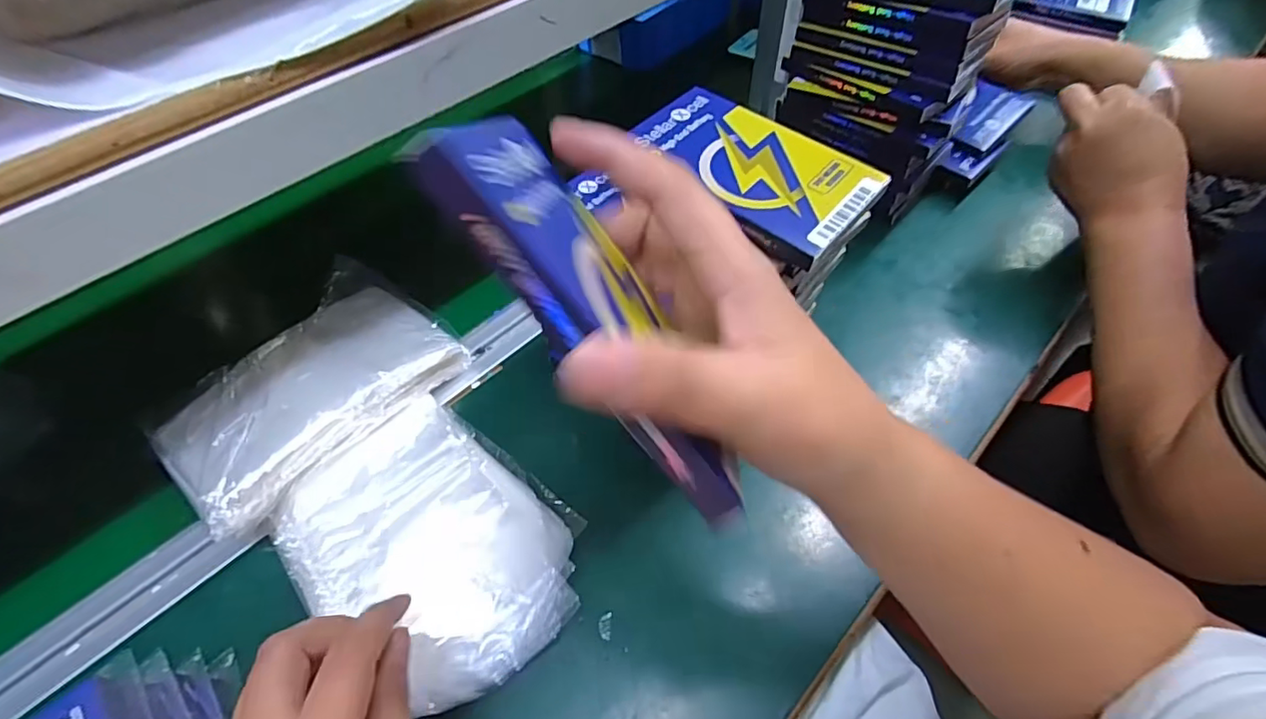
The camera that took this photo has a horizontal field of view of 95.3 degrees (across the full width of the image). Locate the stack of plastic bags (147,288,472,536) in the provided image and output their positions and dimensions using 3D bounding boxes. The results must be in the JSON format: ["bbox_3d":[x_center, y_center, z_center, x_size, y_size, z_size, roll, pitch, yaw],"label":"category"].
[{"bbox_3d":[-0.224,0.020,0.402,0.114,0.035,0.180,32,60,24],"label":"stack of plastic bags"}]

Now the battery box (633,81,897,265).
[{"bbox_3d":[0.065,-0.108,0.321,0.132,0.016,0.076,36,62,26],"label":"battery box"}]

